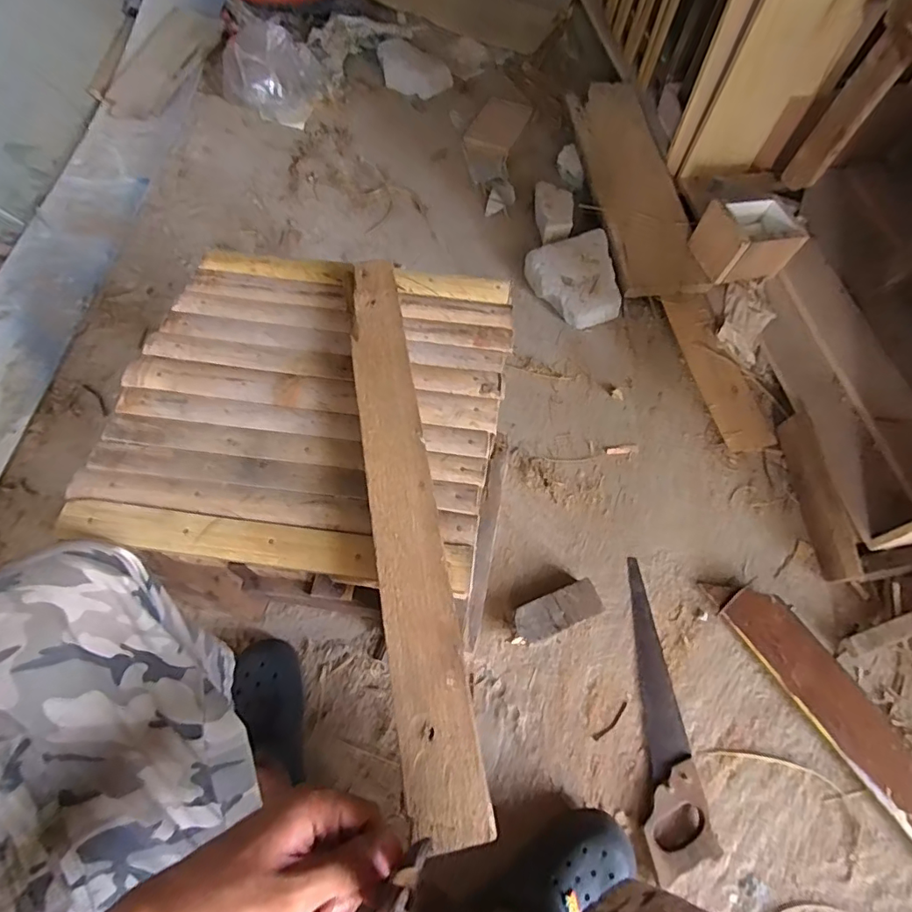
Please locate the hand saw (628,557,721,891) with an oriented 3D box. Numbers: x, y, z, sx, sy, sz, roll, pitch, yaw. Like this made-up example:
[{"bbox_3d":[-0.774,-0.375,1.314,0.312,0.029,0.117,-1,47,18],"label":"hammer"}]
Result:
[{"bbox_3d":[0.302,0.358,0.759,0.079,0.031,0.422,3,63,1],"label":"hand saw"}]

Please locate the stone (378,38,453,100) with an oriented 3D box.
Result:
[{"bbox_3d":[-0.136,-1.122,1.498,0.258,0.047,0.151,35,68,16],"label":"stone"}]

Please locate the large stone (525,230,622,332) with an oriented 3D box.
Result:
[{"bbox_3d":[0.266,-0.371,1.110,0.176,0.070,0.206,-20,65,-11],"label":"large stone"}]

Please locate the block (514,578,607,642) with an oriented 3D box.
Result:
[{"bbox_3d":[0.156,0.244,0.805,0.138,0.038,0.056,-22,65,-12],"label":"block"}]

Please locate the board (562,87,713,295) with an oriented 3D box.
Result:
[{"bbox_3d":[0.403,-0.650,1.205,0.183,0.026,0.668,-5,68,-3],"label":"board"}]

